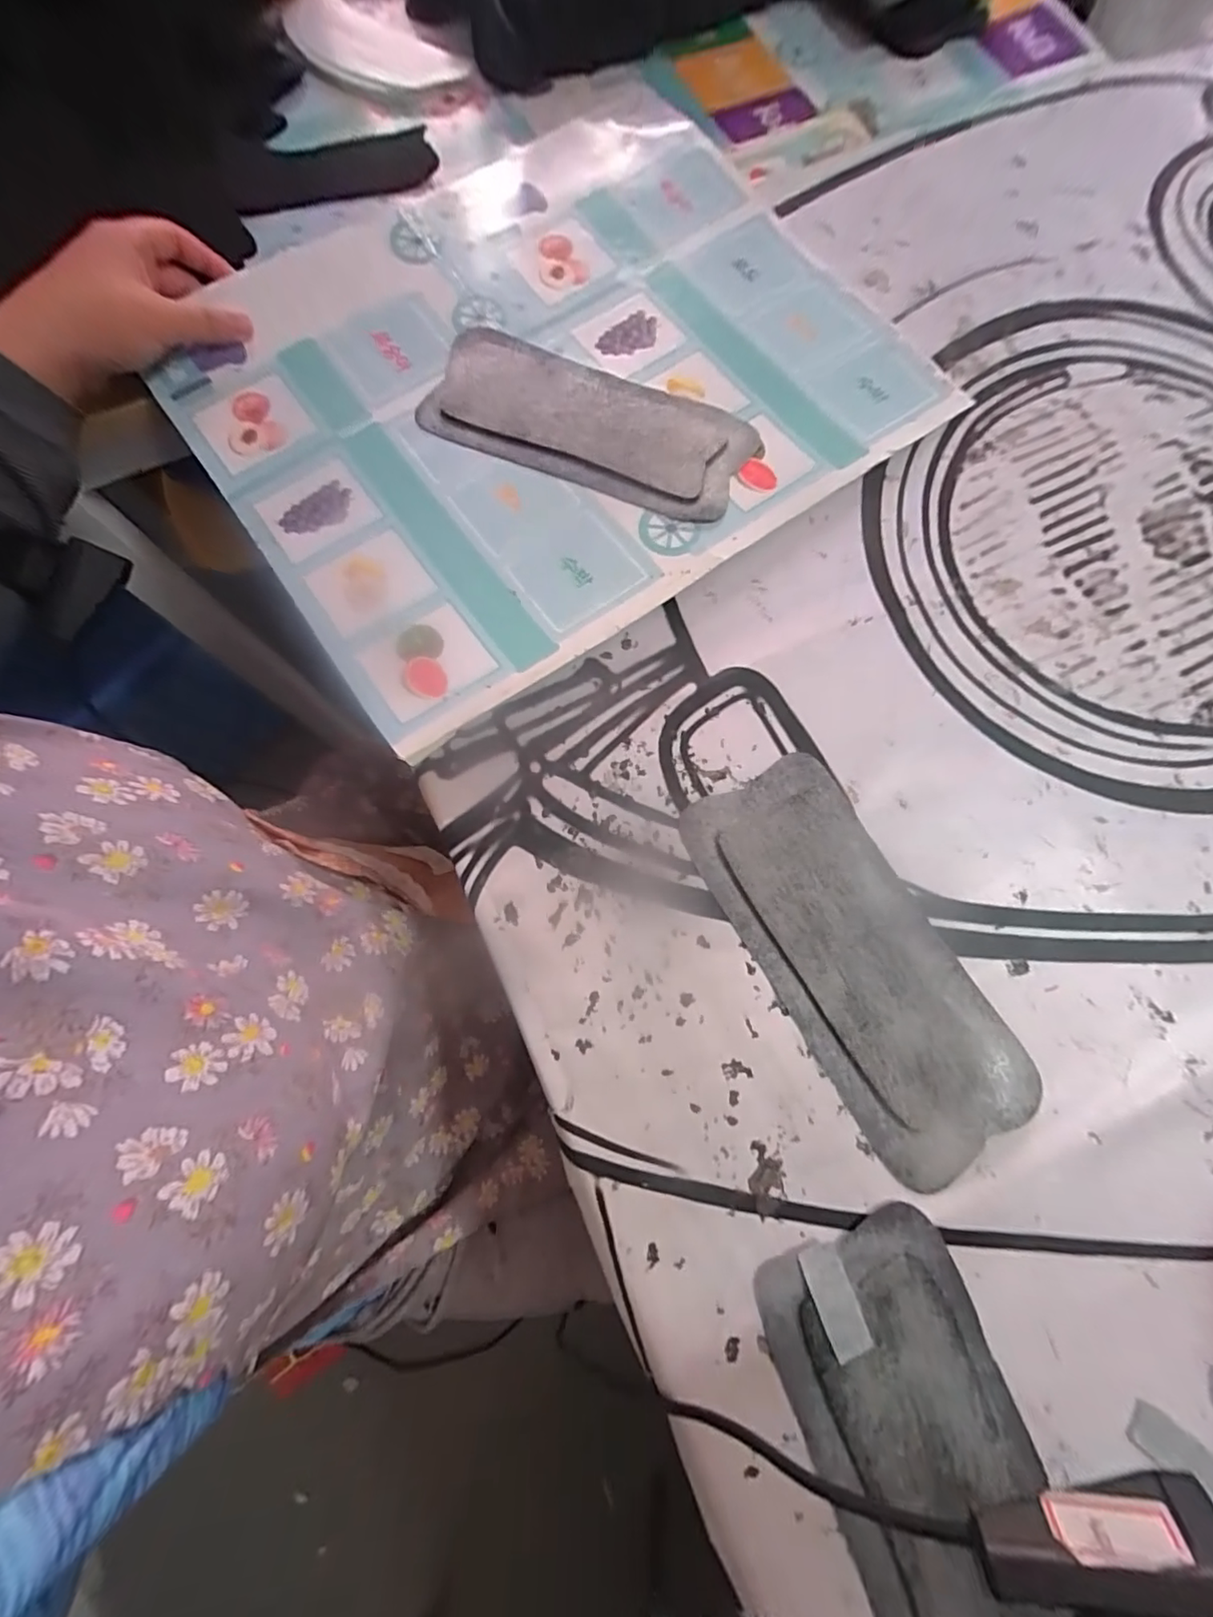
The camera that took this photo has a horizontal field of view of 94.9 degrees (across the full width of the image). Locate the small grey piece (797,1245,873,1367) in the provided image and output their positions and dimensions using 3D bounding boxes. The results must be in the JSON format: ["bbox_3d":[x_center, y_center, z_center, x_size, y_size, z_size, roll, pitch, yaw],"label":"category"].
[{"bbox_3d":[0.112,0.241,0.272,0.020,0.004,0.048,-19,78,-5],"label":"small grey piece"}]

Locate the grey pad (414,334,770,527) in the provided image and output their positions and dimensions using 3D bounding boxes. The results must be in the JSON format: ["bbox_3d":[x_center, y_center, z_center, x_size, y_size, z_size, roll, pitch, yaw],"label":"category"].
[{"bbox_3d":[-0.016,-0.278,0.394,0.237,0.009,0.099,24,78,5],"label":"grey pad"}]

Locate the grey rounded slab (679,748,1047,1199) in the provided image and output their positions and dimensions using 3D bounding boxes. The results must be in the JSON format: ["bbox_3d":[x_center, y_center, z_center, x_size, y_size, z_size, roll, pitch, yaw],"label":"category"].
[{"bbox_3d":[0.138,0.081,0.311,0.096,0.006,0.224,-30,79,-7],"label":"grey rounded slab"}]

